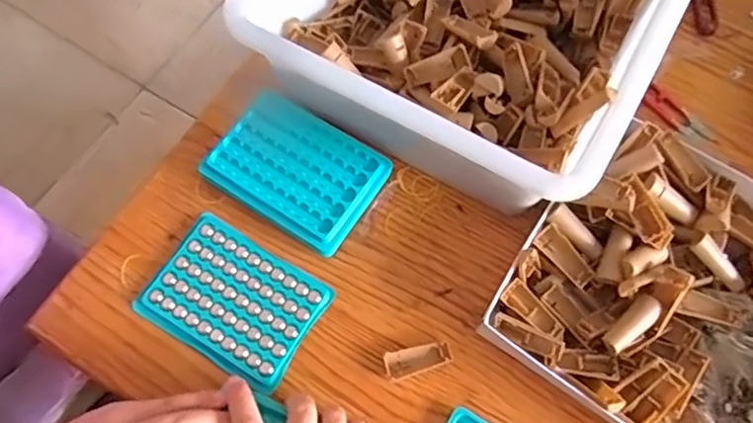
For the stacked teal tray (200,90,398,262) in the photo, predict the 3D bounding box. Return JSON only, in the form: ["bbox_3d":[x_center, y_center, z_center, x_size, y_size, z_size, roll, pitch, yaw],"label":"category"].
[{"bbox_3d":[-0.065,-0.033,0.484,0.128,0.025,0.093,31,71,10],"label":"stacked teal tray"}]

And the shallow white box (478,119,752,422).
[{"bbox_3d":[0.256,0.080,0.424,0.299,0.062,0.219,34,72,11],"label":"shallow white box"}]

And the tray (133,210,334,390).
[{"bbox_3d":[-0.109,0.068,0.456,0.126,0.009,0.092,30,71,10],"label":"tray"}]

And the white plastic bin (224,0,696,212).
[{"bbox_3d":[0.099,-0.202,0.489,0.285,0.085,0.359,29,71,10],"label":"white plastic bin"}]

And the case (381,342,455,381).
[{"bbox_3d":[0.031,0.111,0.440,0.051,0.011,0.020,-14,70,-6],"label":"case"}]

